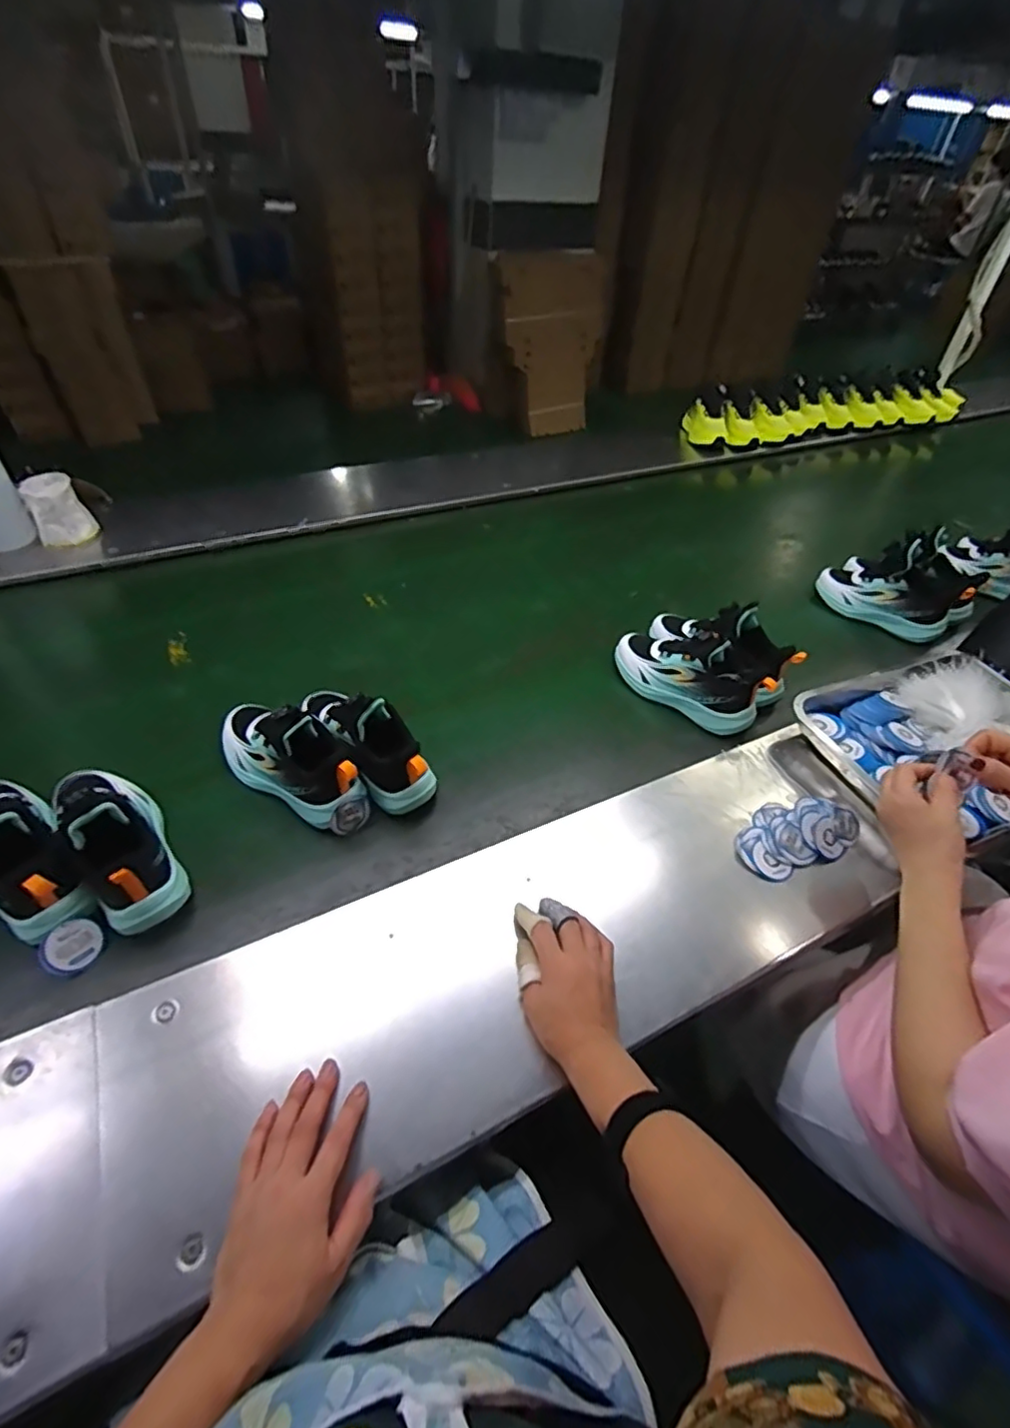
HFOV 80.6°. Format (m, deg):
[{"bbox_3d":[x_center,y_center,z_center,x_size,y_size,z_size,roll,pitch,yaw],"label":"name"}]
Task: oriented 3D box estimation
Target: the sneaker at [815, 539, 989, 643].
[{"bbox_3d":[0.647,-0.209,0.984,0.221,0.119,0.094,20,47,17],"label":"sneaker"}]

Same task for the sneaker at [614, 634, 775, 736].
[{"bbox_3d":[0.251,-0.060,0.823,0.214,0.099,0.089,36,60,27],"label":"sneaker"}]

